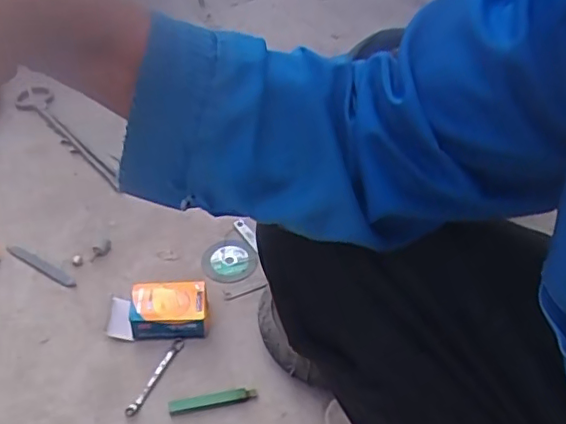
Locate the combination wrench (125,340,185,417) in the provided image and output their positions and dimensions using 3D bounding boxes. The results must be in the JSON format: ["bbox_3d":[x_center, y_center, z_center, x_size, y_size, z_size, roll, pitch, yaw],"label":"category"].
[{"bbox_3d":[-0.190,0.245,0.832,0.018,0.008,0.131,20,50,19],"label":"combination wrench"}]

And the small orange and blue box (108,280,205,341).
[{"bbox_3d":[-0.199,0.156,0.883,0.159,0.052,0.084,-3,46,-3],"label":"small orange and blue box"}]

